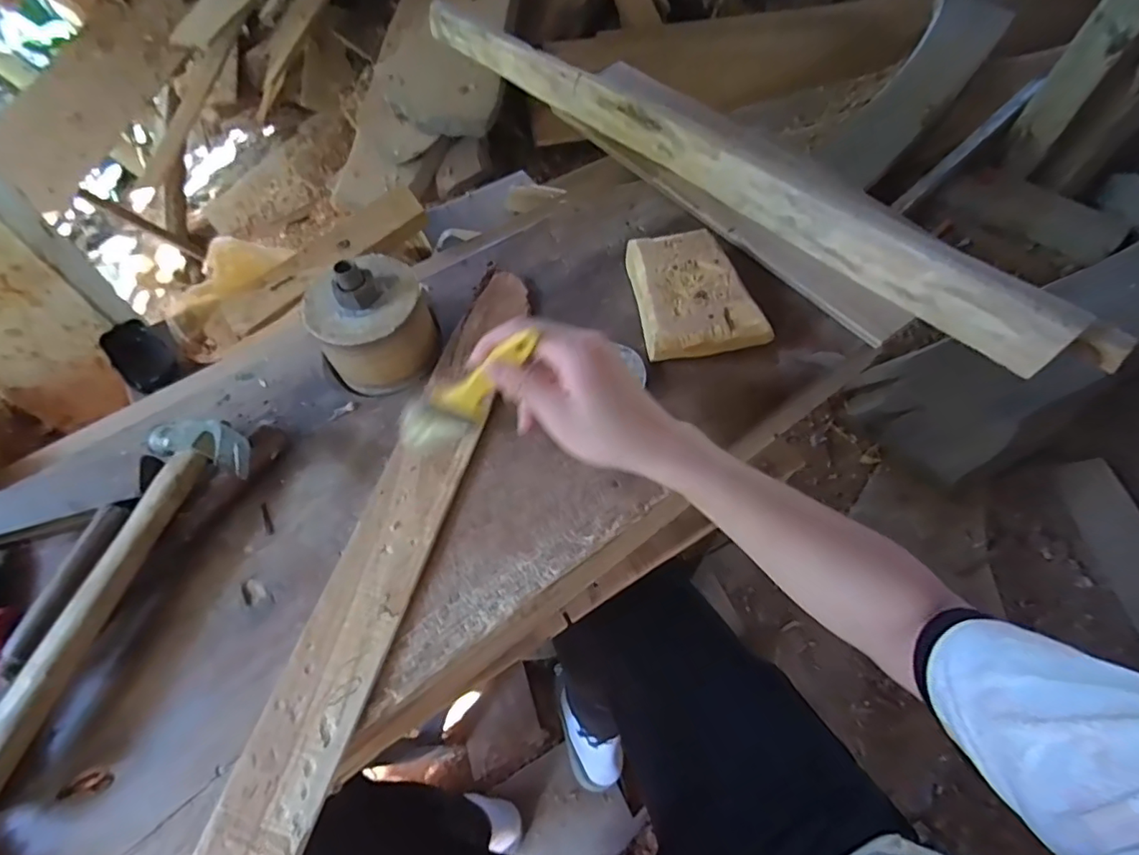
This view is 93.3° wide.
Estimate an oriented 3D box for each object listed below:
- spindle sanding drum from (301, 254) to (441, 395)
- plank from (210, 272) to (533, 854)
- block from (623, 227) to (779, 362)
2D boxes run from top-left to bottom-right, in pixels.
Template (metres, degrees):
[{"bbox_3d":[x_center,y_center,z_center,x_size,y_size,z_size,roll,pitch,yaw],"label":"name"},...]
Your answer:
[{"bbox_3d":[-0.176,-0.095,0.482,0.097,0.103,0.093,0,60,0],"label":"spindle sanding drum"},{"bbox_3d":[-0.173,0.203,0.359,0.056,0.013,0.812,15,63,8],"label":"plank"},{"bbox_3d":[0.112,-0.128,0.512,0.101,0.035,0.140,-15,61,-9],"label":"block"}]

